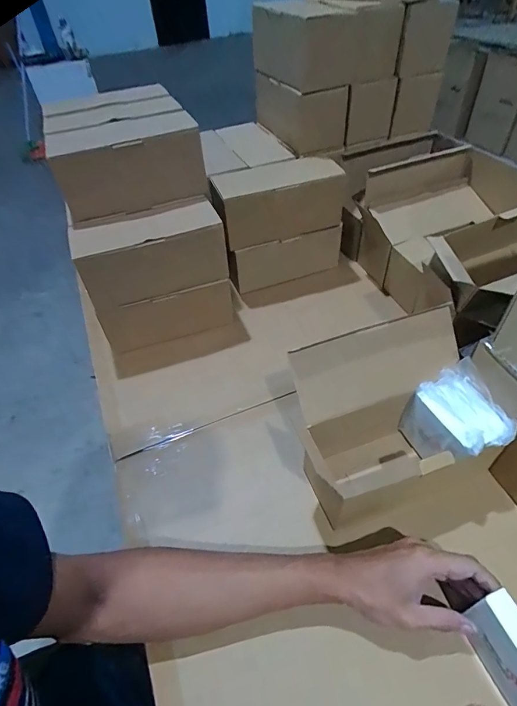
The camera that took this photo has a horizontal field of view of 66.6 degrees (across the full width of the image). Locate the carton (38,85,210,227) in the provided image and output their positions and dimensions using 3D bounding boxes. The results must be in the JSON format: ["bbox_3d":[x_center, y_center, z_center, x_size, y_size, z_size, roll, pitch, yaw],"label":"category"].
[{"bbox_3d":[-0.219,-0.329,0.643,0.208,0.118,0.262,-19,48,-15],"label":"carton"}]

